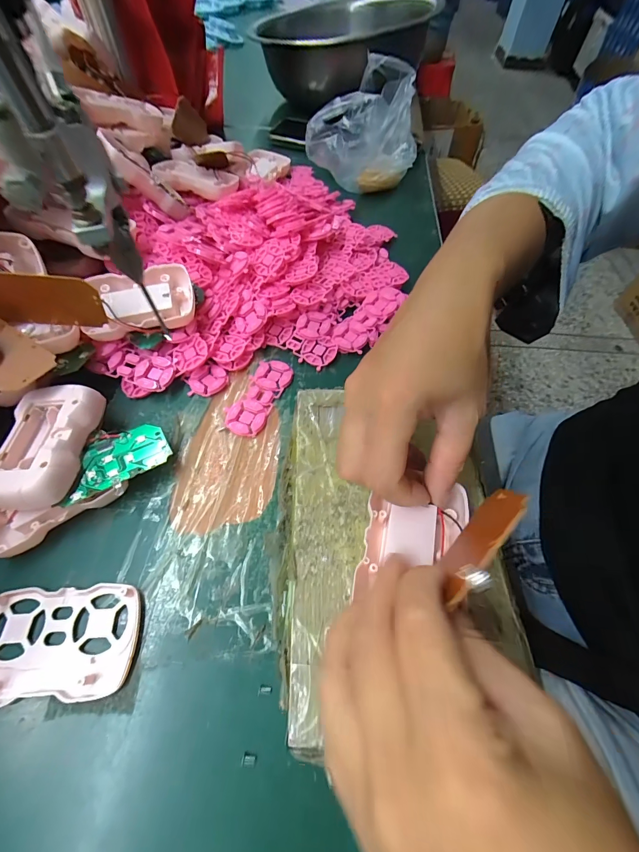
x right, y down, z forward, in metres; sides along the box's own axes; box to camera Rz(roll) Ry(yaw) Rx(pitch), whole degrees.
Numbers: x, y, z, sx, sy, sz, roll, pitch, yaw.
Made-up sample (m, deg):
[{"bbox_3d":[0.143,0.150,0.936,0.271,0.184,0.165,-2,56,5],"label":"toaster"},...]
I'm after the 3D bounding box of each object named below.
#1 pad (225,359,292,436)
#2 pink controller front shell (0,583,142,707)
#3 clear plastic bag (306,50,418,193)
[{"bbox_3d":[-0.050,-0.025,0.285,0.033,0.005,0.073,22,60,13],"label":"pad"},{"bbox_3d":[-0.147,0.119,0.193,0.089,0.008,0.054,-2,57,-1],"label":"pink controller front shell"},{"bbox_3d":[0.059,-0.384,0.450,0.135,0.089,0.155,10,58,4],"label":"clear plastic bag"}]

